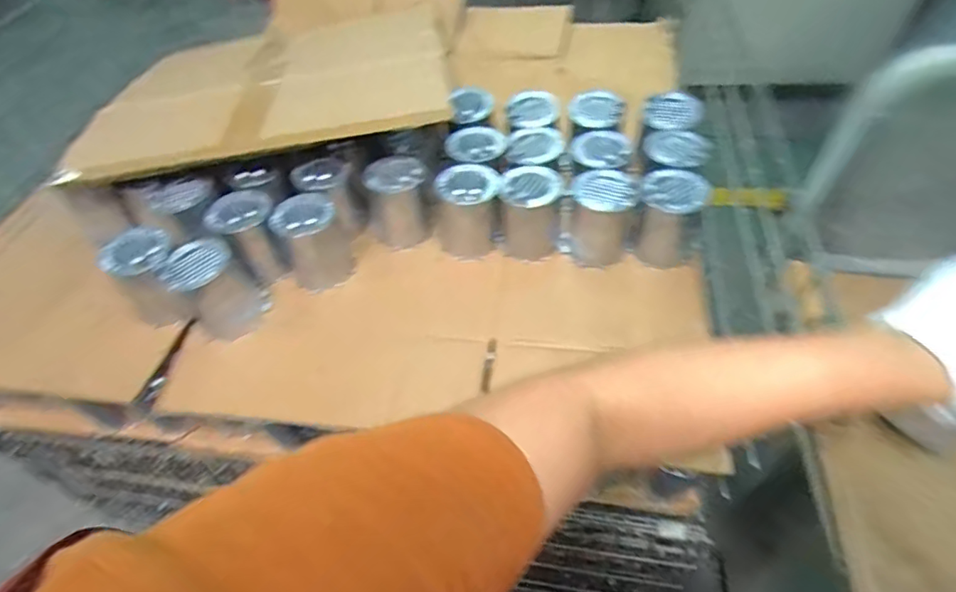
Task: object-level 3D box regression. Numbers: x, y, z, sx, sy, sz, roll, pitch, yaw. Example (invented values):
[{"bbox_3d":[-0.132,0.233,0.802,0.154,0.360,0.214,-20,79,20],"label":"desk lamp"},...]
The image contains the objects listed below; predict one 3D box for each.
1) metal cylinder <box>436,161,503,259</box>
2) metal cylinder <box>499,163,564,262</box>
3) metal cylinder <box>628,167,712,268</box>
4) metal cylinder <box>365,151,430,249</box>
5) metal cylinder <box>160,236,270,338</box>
[{"bbox_3d":[-0.016,-0.130,0.803,0.096,0.117,0.085,-6,52,0],"label":"metal cylinder"},{"bbox_3d":[0.080,-0.131,0.806,0.086,0.117,0.101,3,52,7],"label":"metal cylinder"},{"bbox_3d":[0.276,-0.112,0.761,0.093,0.114,0.087,18,56,18],"label":"metal cylinder"},{"bbox_3d":[-0.125,-0.142,0.831,0.087,0.140,0.080,-2,52,3],"label":"metal cylinder"},{"bbox_3d":[-0.365,-0.011,0.736,0.084,0.120,0.088,-2,52,3],"label":"metal cylinder"}]

